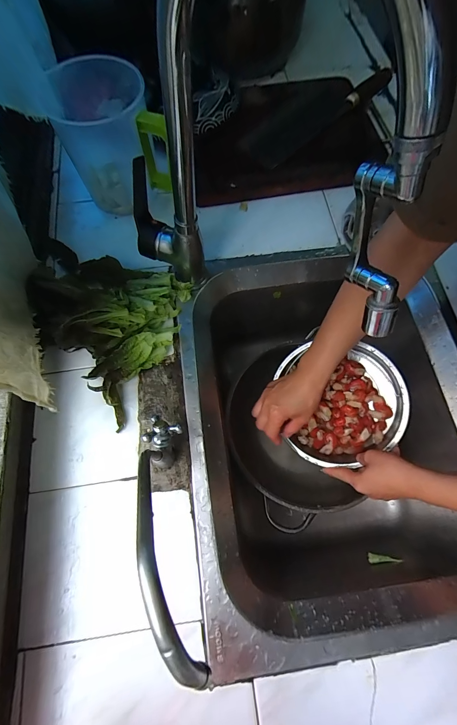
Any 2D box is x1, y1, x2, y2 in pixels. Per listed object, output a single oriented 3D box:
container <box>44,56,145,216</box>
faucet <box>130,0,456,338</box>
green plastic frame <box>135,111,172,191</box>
[{"bbox_3d":[-0.185,-0.338,0.454,0.114,0.142,0.135,31,73,10],"label":"container"},{"bbox_3d":[0.010,-0.143,0.250,0.311,0.307,0.049,34,74,11],"label":"faucet"},{"bbox_3d":[-0.104,-0.302,0.437,0.039,0.113,0.016,-3,71,-2],"label":"green plastic frame"}]

